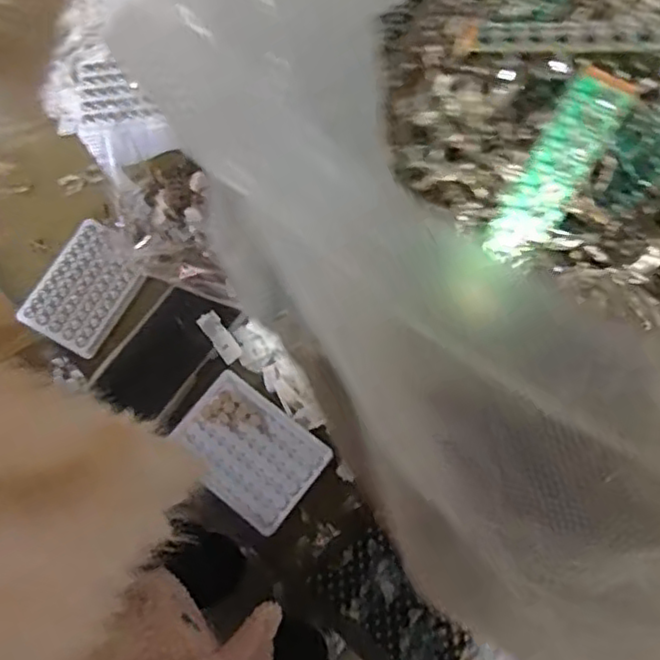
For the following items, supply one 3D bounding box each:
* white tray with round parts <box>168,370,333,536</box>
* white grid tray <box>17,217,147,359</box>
[{"bbox_3d":[-0.076,0.113,0.624,0.129,0.027,0.096,37,77,12],"label":"white tray with round parts"},{"bbox_3d":[-0.250,-0.045,0.688,0.092,0.007,0.129,26,75,9],"label":"white grid tray"}]

